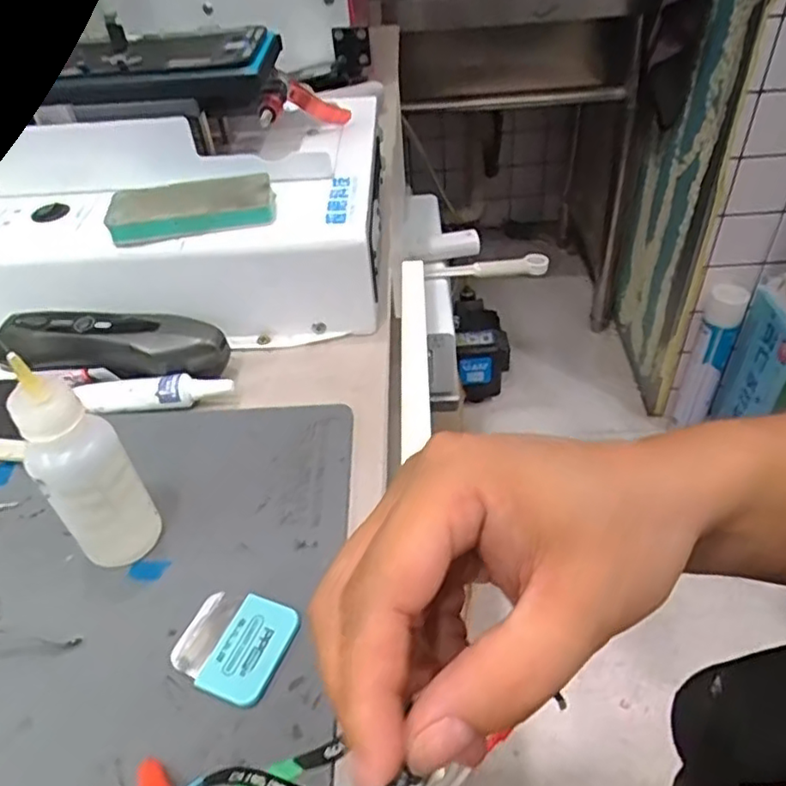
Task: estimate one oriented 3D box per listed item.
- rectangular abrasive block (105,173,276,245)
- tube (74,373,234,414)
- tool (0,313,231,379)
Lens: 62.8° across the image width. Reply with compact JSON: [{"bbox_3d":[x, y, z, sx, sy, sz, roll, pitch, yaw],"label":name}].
[{"bbox_3d":[-0.114,-0.106,0.367,0.090,0.021,0.033,-10,44,-5],"label":"rectangular abrasive block"},{"bbox_3d":[-0.132,0.001,0.355,0.085,0.014,0.019,-3,43,2],"label":"tube"},{"bbox_3d":[-0.166,-0.025,0.370,0.141,0.030,0.029,1,44,6],"label":"tool"}]

